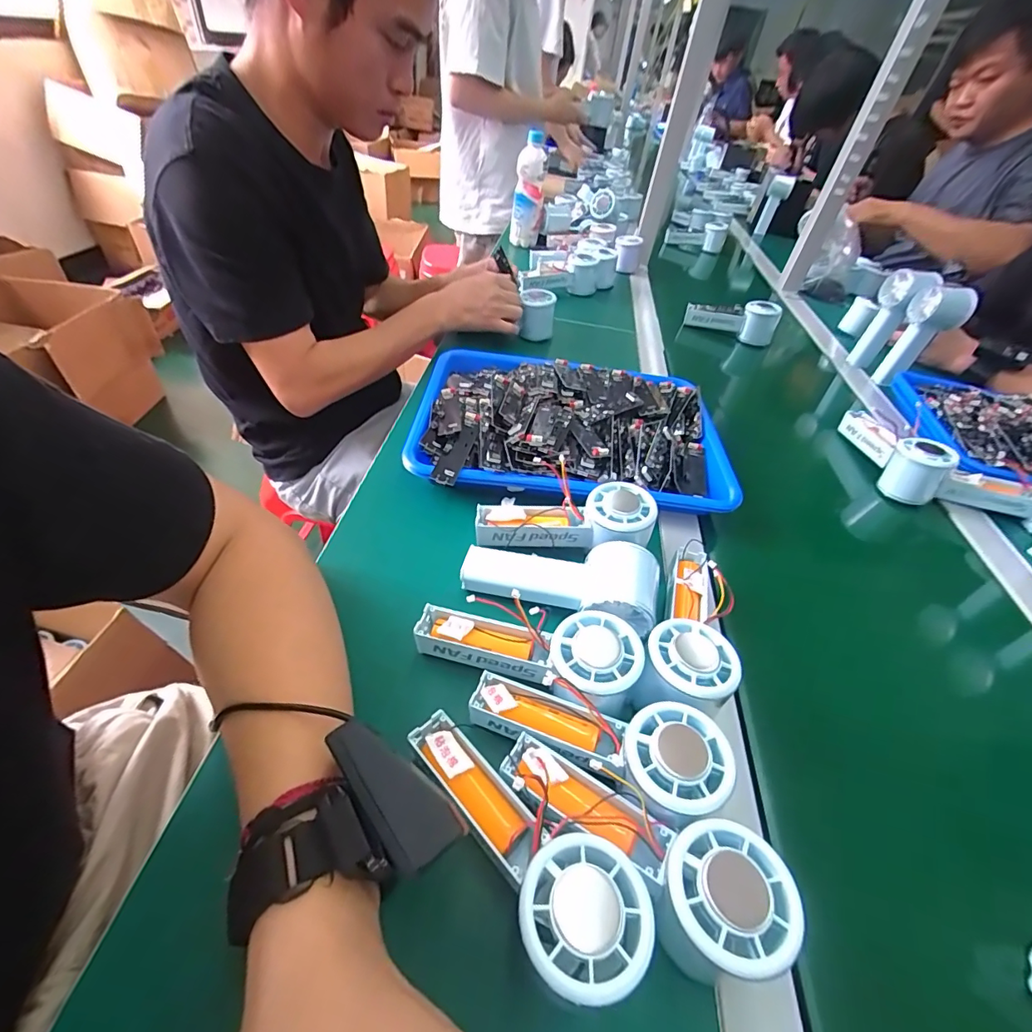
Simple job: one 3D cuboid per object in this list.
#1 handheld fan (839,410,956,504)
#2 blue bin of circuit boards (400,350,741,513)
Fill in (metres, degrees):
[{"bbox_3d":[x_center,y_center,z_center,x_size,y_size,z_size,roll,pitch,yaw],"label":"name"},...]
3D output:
[{"bbox_3d":[0.456,-0.082,0.568,0.053,0.058,0.152,4,44,-3],"label":"handheld fan"},{"bbox_3d":[0.060,-0.110,0.532,0.327,0.058,0.254,4,44,-3],"label":"blue bin of circuit boards"}]

